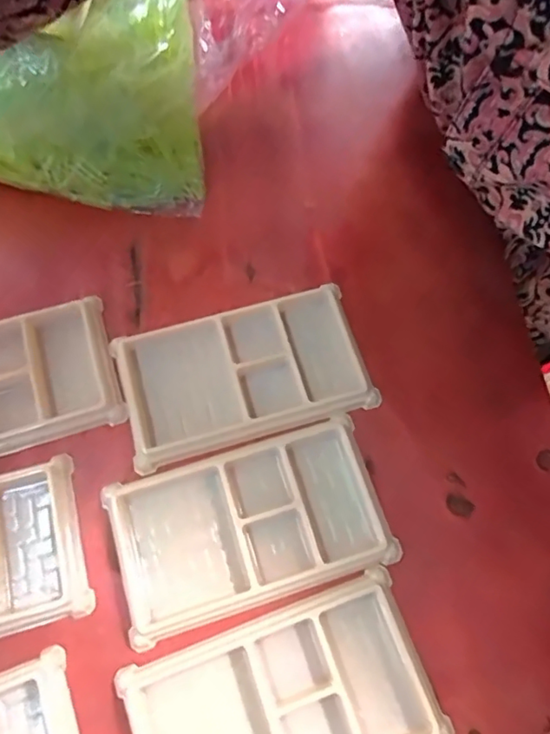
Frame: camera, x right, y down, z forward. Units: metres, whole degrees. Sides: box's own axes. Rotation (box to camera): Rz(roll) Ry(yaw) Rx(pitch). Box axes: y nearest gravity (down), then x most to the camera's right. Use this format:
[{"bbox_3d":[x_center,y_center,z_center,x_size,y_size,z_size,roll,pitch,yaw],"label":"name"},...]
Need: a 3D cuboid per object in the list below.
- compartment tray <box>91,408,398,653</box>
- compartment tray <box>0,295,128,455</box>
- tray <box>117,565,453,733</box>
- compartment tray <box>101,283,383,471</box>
[{"bbox_3d":[-0.013,0.079,0.281,0.136,0.014,0.079,-16,70,-9],"label":"compartment tray"},{"bbox_3d":[-0.157,0.011,0.299,0.133,0.013,0.073,-16,70,-9],"label":"compartment tray"},{"bbox_3d":[0.004,0.156,0.250,0.135,0.010,0.079,-18,71,-9],"label":"tray"},{"bbox_3d":[-0.018,0.002,0.310,0.135,0.012,0.075,-16,70,-8],"label":"compartment tray"}]

